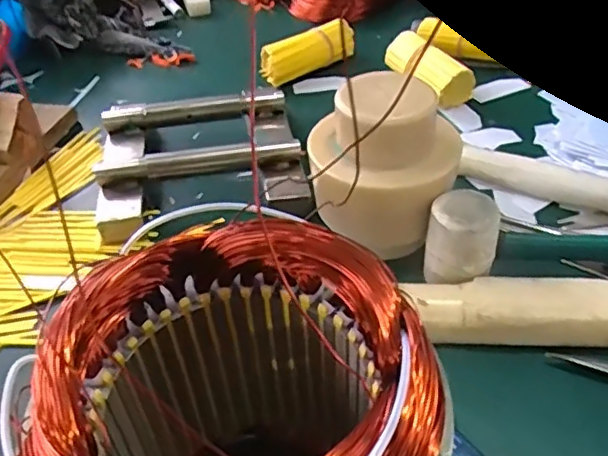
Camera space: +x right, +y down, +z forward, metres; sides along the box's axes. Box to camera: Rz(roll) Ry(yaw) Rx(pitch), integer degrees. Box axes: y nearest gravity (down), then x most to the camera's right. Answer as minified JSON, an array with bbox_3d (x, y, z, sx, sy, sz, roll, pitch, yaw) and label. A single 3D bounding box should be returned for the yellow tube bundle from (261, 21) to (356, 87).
[{"bbox_3d":[0.005,-0.206,0.712,0.125,0.040,0.050,-31,48,-27],"label":"yellow tube bundle"}]

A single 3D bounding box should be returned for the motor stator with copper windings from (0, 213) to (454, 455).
[{"bbox_3d":[-0.021,0.116,0.243,0.146,0.175,0.154,23,48,27],"label":"motor stator with copper windings"}]

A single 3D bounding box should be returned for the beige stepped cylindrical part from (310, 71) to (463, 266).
[{"bbox_3d":[0.060,-0.041,0.457,0.103,0.124,0.089,-4,42,0],"label":"beige stepped cylindrical part"}]

